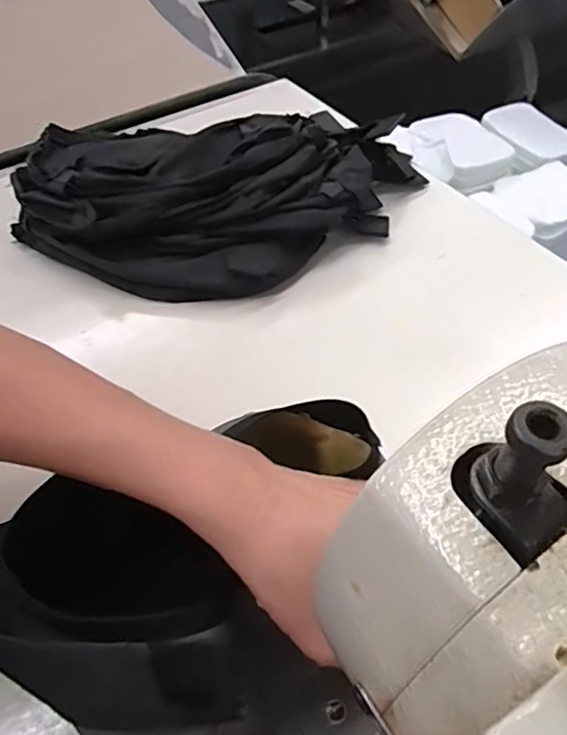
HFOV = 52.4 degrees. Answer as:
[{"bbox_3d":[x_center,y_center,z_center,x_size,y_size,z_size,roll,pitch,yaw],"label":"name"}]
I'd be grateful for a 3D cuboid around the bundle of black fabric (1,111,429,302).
[{"bbox_3d":[-0.049,-0.162,0.489,0.331,0.060,0.232,-1,51,-1],"label":"bundle of black fabric"}]

